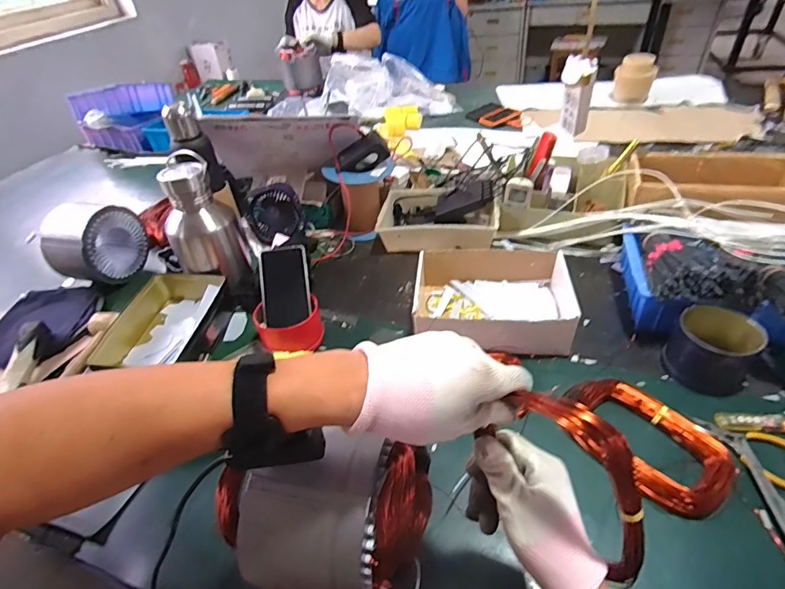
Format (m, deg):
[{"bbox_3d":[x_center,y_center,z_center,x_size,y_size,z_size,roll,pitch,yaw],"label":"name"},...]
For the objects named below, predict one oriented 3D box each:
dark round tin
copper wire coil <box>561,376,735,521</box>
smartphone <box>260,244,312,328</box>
[{"bbox_3d":[0.436,0.074,0.591,0.101,0.064,0.098,-4,42,4],"label":"dark round tin"},{"bbox_3d":[0.307,0.173,0.533,0.109,0.028,0.191,-33,48,-27],"label":"copper wire coil"},{"bbox_3d":[-0.180,-0.013,0.718,0.085,0.013,0.132,-8,76,6],"label":"smartphone"}]

